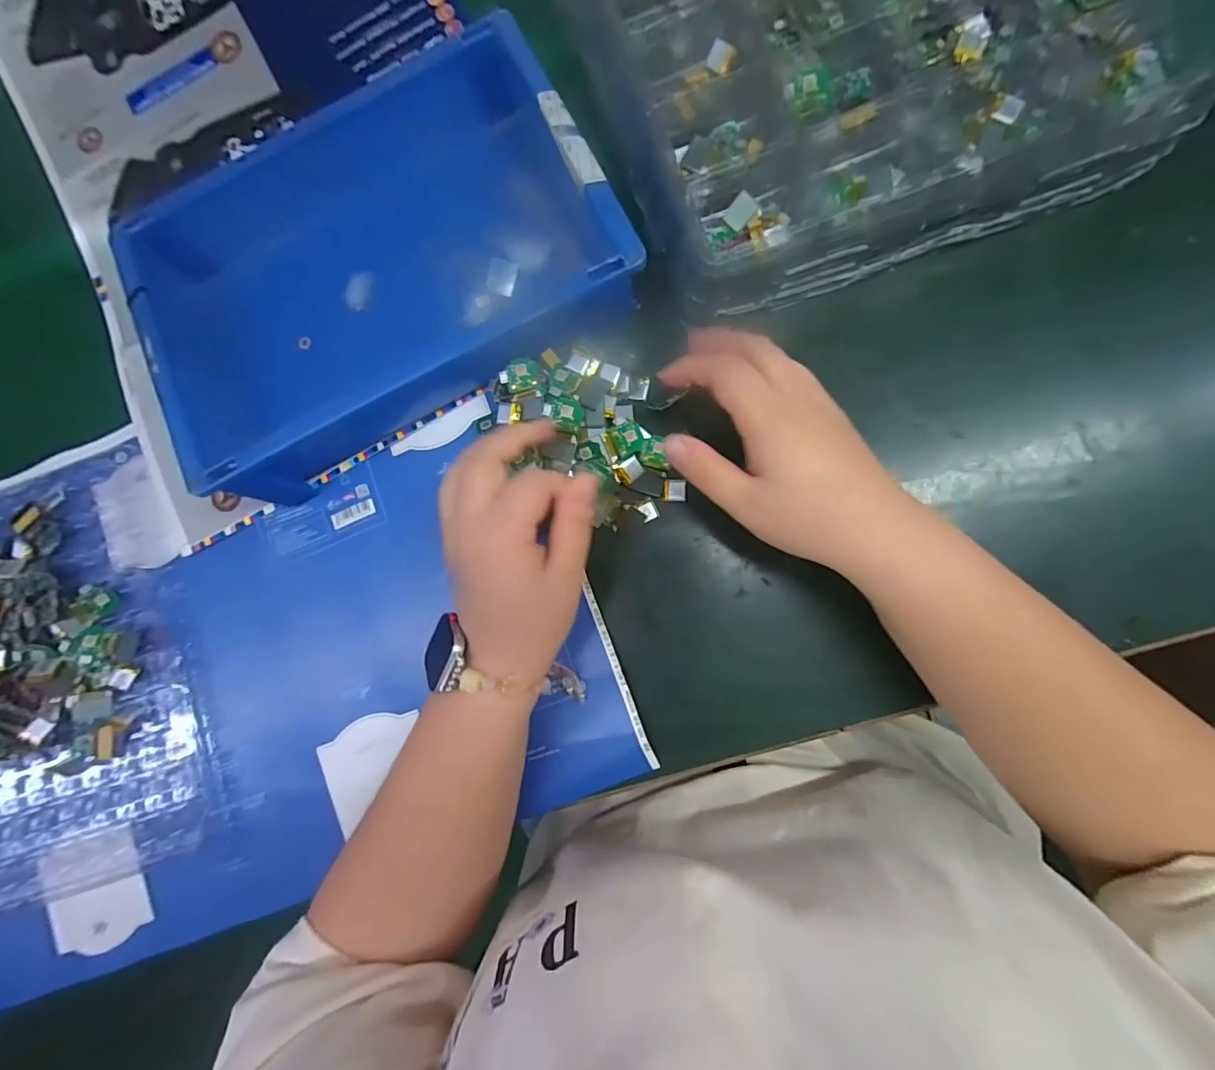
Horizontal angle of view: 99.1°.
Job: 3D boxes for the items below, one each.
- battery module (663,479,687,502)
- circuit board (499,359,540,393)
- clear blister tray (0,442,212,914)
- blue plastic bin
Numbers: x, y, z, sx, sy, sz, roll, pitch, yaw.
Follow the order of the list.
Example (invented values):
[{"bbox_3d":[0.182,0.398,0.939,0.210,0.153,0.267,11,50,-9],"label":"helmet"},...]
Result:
[{"bbox_3d":[0.045,-0.030,0.344,0.015,0.004,0.015,4,84,7],"label":"battery module"},{"bbox_3d":[-0.057,-0.104,0.340,0.025,0.009,0.020,-4,83,6],"label":"circuit board"},{"bbox_3d":[-0.420,0.112,0.366,0.256,0.032,0.279,-19,82,4],"label":"clear blister tray"},{"bbox_3d":[-0.157,-0.186,0.350,0.303,0.066,0.231,-26,81,3],"label":"blue plastic bin"}]

